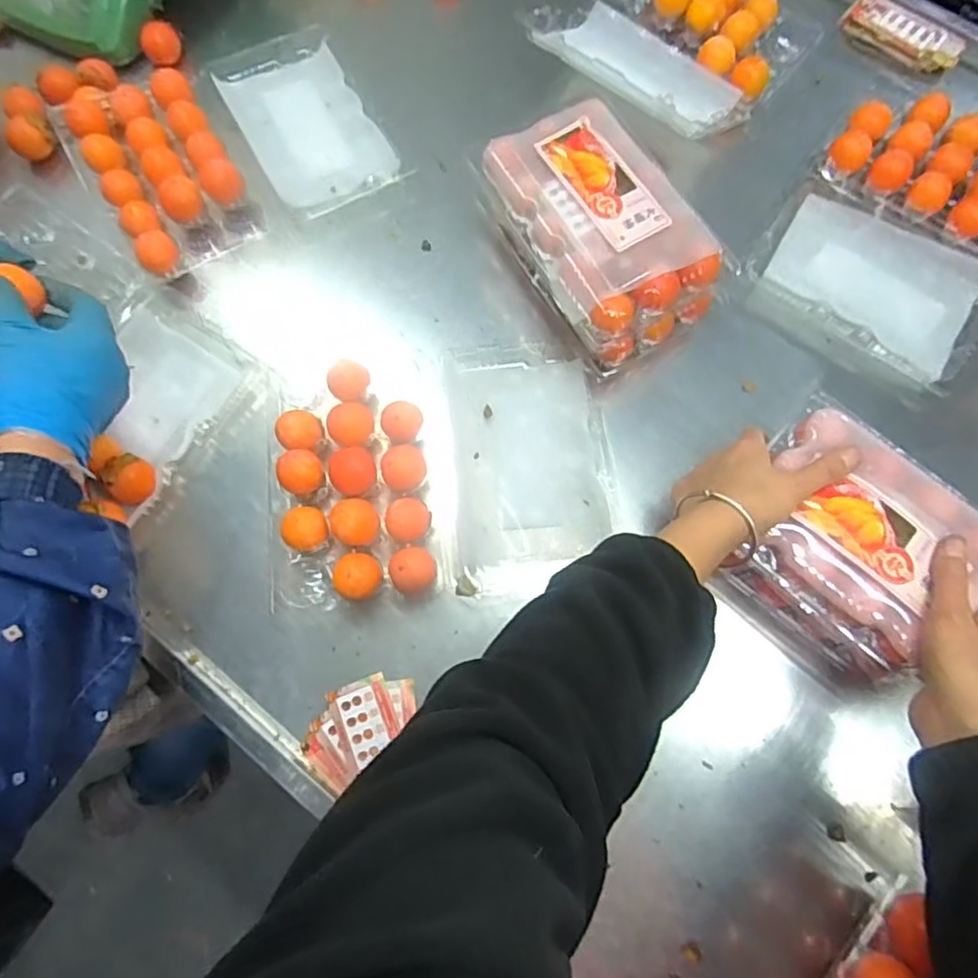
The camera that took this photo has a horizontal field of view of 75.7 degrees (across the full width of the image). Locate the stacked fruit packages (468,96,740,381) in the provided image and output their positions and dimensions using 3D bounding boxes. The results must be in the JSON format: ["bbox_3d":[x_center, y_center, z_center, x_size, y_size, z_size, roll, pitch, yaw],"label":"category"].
[{"bbox_3d":[0.100,-0.235,0.605,0.143,0.116,0.217,-30,76,-9],"label":"stacked fruit packages"}]

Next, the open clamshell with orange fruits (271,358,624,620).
[{"bbox_3d":[-0.043,-0.018,0.573,0.303,0.050,0.233,-4,74,-2],"label":"open clamshell with orange fruits"}]

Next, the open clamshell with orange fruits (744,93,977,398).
[{"bbox_3d":[0.431,-0.266,0.658,0.230,0.064,0.302,35,77,9],"label":"open clamshell with orange fruits"}]

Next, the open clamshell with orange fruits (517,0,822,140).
[{"bbox_3d":[0.197,-0.483,0.671,0.216,0.079,0.262,41,78,10],"label":"open clamshell with orange fruits"}]

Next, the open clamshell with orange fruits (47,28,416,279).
[{"bbox_3d":[-0.279,-0.374,0.679,0.308,0.046,0.238,-28,76,-8],"label":"open clamshell with orange fruits"}]

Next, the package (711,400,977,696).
[{"bbox_3d":[0.289,0.051,0.521,0.177,0.109,0.157,37,77,9],"label":"package"}]

